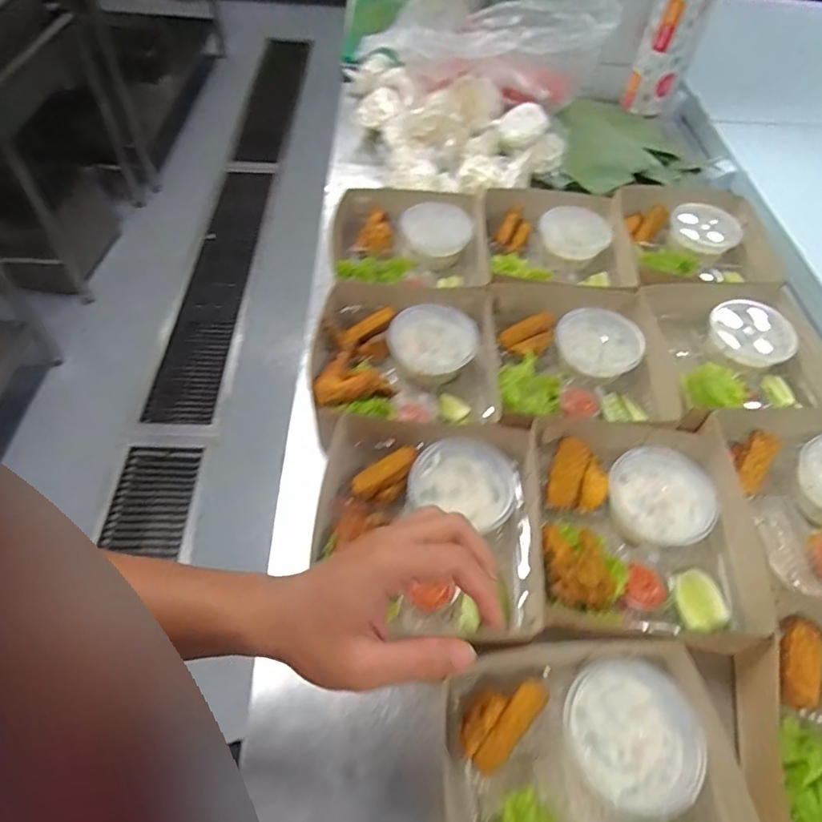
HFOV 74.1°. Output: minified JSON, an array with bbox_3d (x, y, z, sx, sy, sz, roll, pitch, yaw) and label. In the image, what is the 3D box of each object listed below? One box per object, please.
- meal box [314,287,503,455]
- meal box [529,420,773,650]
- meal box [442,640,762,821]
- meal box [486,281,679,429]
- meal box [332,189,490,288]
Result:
[{"bbox_3d":[-0.005,-0.064,0.661,0.222,0.062,0.228,-4,54,-6],"label":"meal box"},{"bbox_3d":[0.235,0.118,0.541,0.227,0.057,0.221,4,53,0],"label":"meal box"},{"bbox_3d":[0.138,0.294,0.411,0.221,0.057,0.214,-4,54,-6],"label":"meal box"},{"bbox_3d":[0.215,-0.053,0.668,0.233,0.063,0.217,3,53,-1],"label":"meal box"},{"bbox_3d":[0.002,-0.235,0.776,0.224,0.055,0.192,-6,54,-8],"label":"meal box"}]

